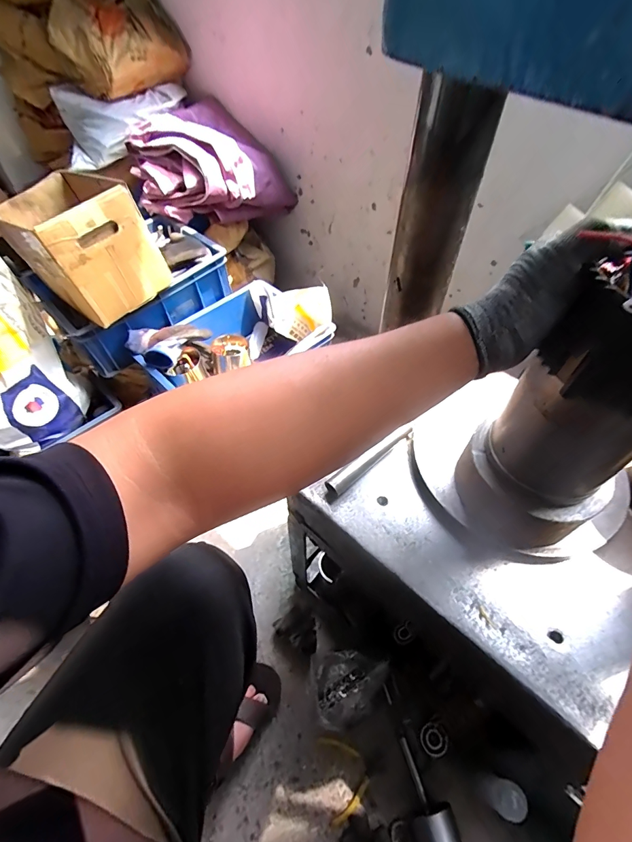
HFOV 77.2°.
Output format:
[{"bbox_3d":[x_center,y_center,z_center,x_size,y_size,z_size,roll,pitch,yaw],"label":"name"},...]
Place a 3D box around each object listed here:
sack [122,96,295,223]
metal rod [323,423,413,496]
[{"bbox_3d":[-0.310,-0.723,1.131,0.385,0.202,0.389,-33,60,-23],"label":"sack"},{"bbox_3d":[0.075,0.049,0.532,0.145,0.019,0.018,-35,61,-24],"label":"metal rod"}]

